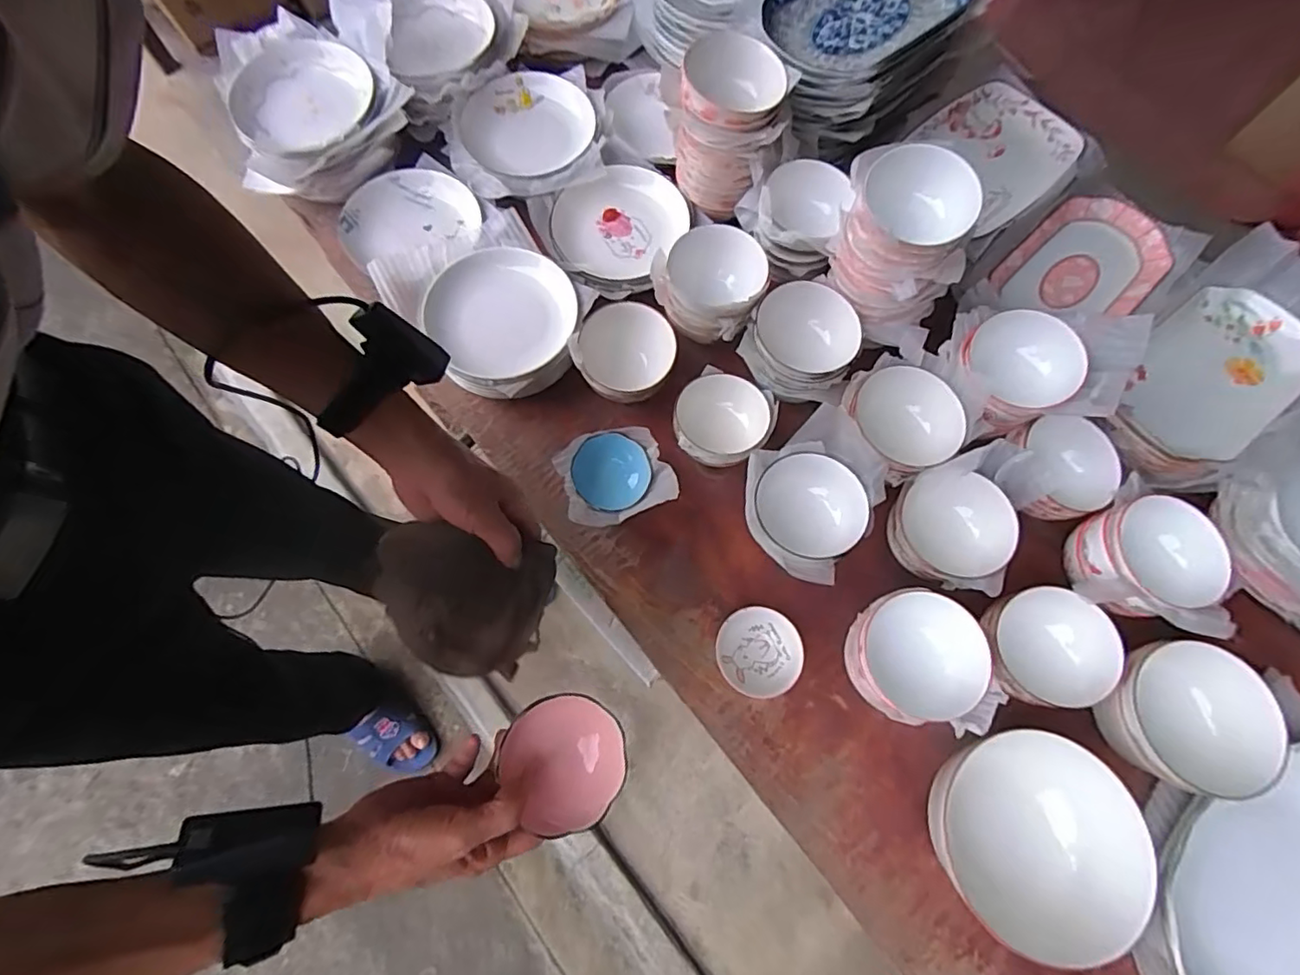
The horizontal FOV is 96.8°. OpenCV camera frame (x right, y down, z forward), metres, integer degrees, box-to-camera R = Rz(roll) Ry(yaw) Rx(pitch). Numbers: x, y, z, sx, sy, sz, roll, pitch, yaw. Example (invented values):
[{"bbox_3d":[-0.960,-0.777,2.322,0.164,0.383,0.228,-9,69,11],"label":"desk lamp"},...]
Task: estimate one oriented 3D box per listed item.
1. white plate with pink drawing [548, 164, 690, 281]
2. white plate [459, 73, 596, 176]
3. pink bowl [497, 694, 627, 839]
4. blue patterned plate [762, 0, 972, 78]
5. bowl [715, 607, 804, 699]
[{"bbox_3d":[-0.054,-0.386,0.852,0.182,0.046,0.195,33,74,9],"label":"white plate with pink drawing"},{"bbox_3d":[-0.190,-0.557,0.886,0.201,0.023,0.150,6,92,9],"label":"white plate"},{"bbox_3d":[-0.063,0.208,0.439,0.088,0.035,0.092,0,72,-1],"label":"pink bowl"},{"bbox_3d":[0.307,-0.678,0.815,0.297,0.055,0.198,-35,76,-11],"label":"blue patterned plate"},{"bbox_3d":[0.128,0.193,0.675,0.097,0.034,0.095,0,72,-1],"label":"bowl"}]

